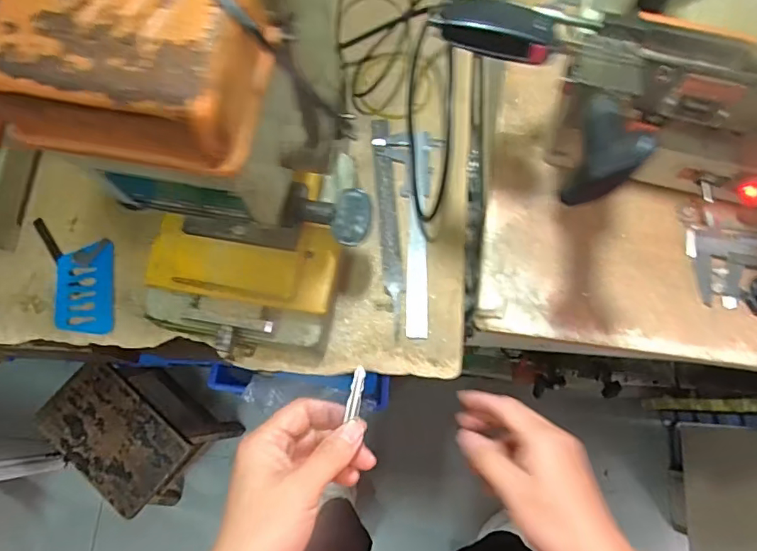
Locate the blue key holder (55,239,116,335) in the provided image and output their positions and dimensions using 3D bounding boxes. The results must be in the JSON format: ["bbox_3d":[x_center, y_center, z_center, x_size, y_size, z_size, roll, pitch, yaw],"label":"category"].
[{"bbox_3d":[-0.302,0.014,0.517,0.056,0.010,0.097,-10,75,-3],"label":"blue key holder"}]

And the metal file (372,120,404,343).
[{"bbox_3d":[0.011,-0.058,0.535,0.020,0.007,0.246,-4,73,-2],"label":"metal file"}]

